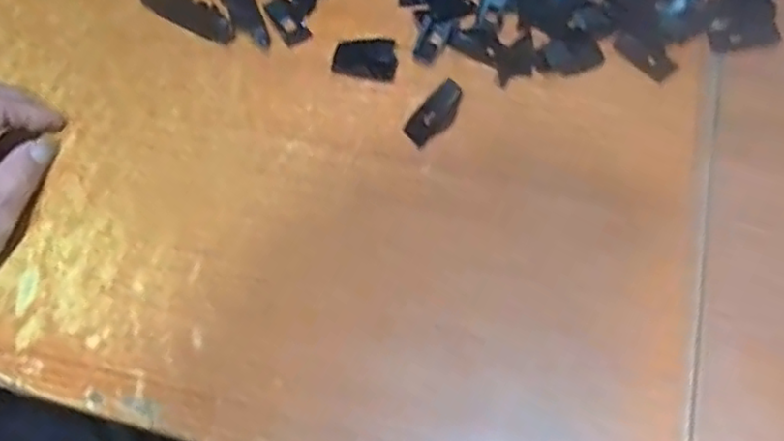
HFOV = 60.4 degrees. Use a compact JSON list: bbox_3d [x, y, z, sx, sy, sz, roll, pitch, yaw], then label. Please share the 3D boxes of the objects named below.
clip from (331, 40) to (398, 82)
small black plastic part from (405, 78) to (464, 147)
[{"bbox_3d":[-0.018,-0.104,0.434,0.041,0.011,0.024,9,64,8],"label":"clip"},{"bbox_3d":[0.026,-0.065,0.405,0.042,0.011,0.020,-48,63,24],"label":"small black plastic part"}]

